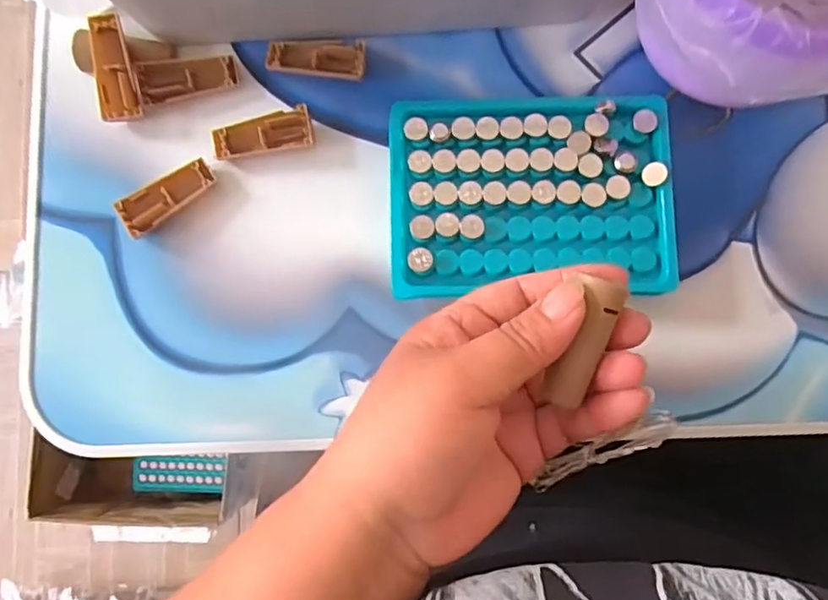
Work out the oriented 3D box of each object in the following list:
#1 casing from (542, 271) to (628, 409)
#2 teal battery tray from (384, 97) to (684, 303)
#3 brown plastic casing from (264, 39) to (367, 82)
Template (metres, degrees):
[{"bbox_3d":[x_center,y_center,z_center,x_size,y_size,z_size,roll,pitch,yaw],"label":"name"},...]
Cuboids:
[{"bbox_3d":[0.064,0.015,0.220,0.016,0.008,0.047,20,98,4],"label":"casing"},{"bbox_3d":[0.056,-0.050,0.292,0.132,0.022,0.093,-1,84,1],"label":"teal battery tray"},{"bbox_3d":[-0.050,-0.124,0.309,0.050,0.009,0.020,5,84,2],"label":"brown plastic casing"}]

